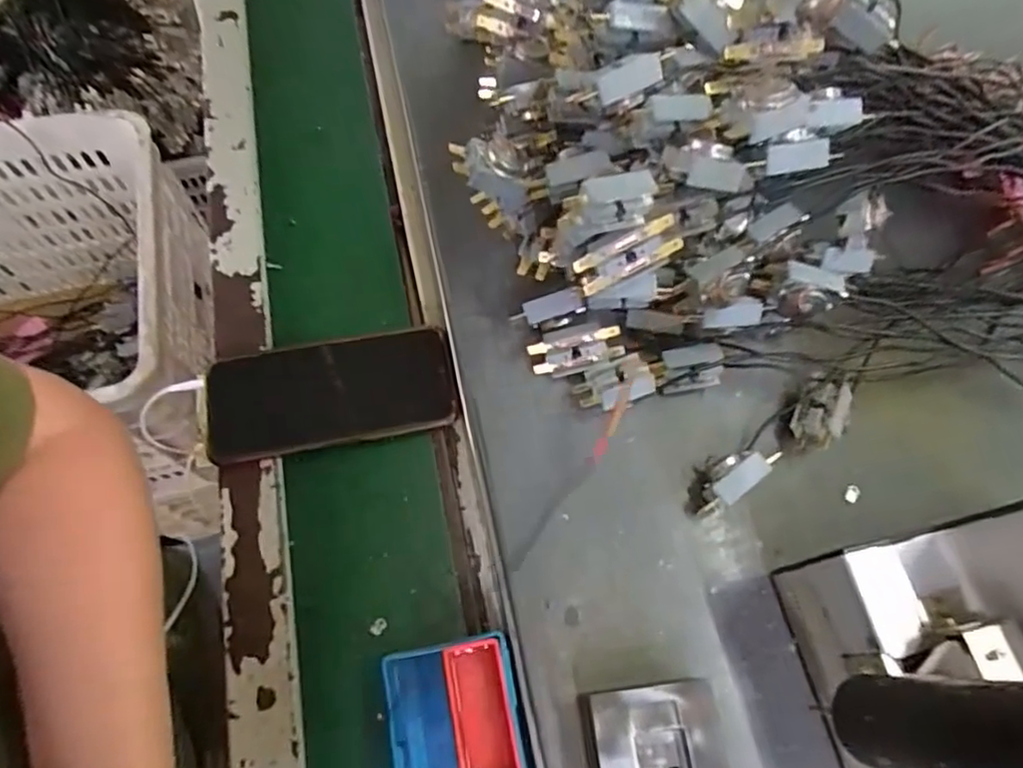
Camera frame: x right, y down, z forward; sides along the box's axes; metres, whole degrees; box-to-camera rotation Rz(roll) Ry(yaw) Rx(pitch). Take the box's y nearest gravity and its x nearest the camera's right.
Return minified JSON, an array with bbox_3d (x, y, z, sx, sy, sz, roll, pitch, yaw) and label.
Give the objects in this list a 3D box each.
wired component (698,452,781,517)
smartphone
[{"bbox_3d":[0.137,0.058,0.386,0.059,0.021,0.024,-39,70,3],"label":"wired component"},{"bbox_3d":[-0.124,0.006,0.428,0.164,0.011,0.075,-9,70,-10],"label":"smartphone"}]

